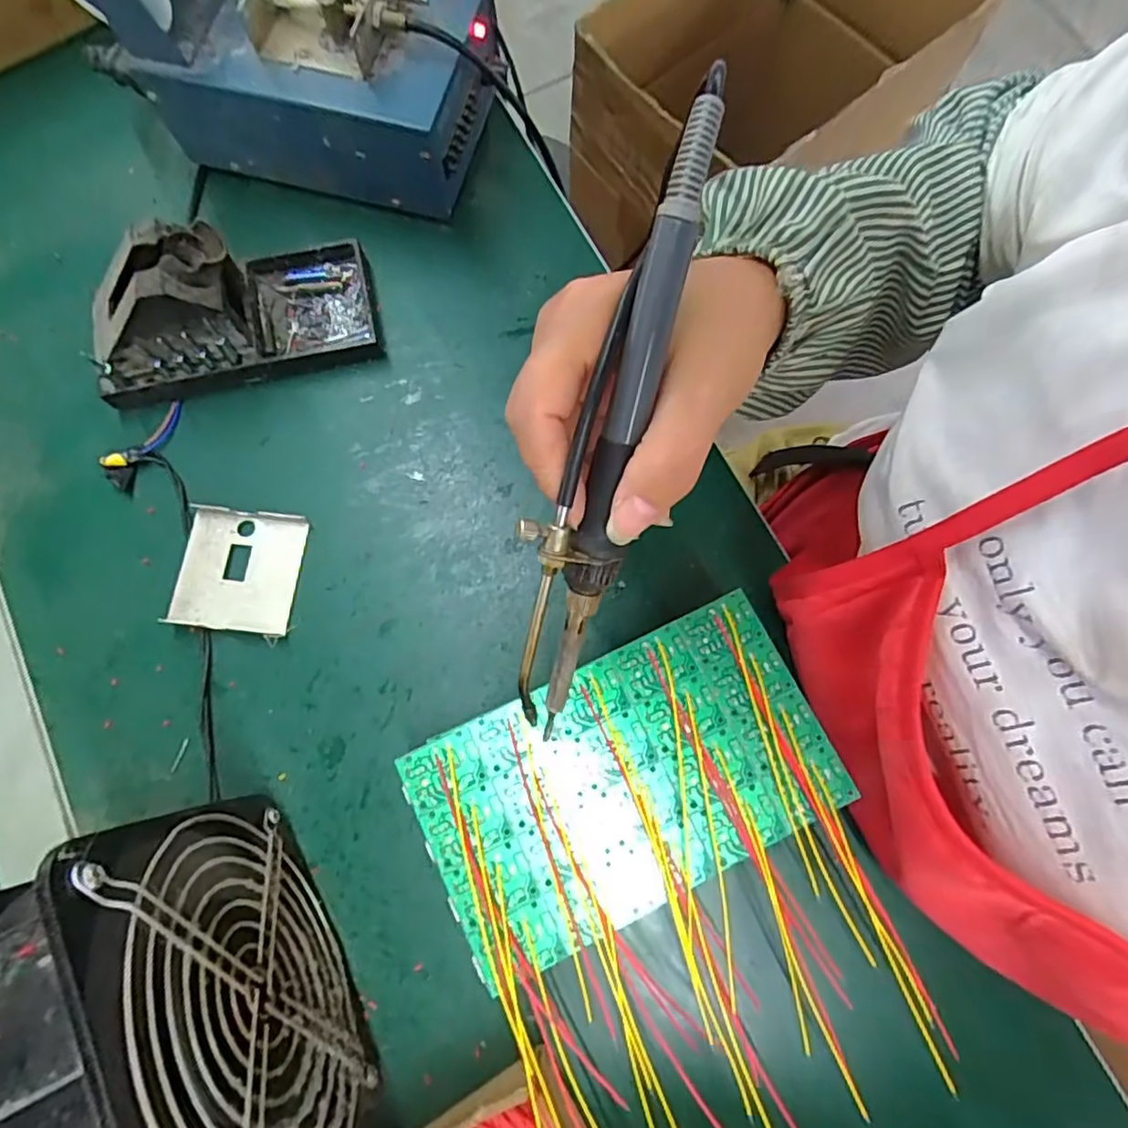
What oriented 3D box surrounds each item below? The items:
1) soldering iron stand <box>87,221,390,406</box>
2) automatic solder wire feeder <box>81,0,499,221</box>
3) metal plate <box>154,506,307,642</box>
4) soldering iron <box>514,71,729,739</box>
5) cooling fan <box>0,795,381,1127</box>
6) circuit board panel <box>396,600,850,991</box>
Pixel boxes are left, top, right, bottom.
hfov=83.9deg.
[{"bbox_3d":[-0.195,-0.155,0.358,0.153,0.070,0.075,-14,74,-3],"label":"soldering iron stand"},{"bbox_3d":[-0.151,-0.311,0.364,0.216,0.131,0.119,16,74,5],"label":"automatic solder wire feeder"},{"bbox_3d":[-0.182,0.003,0.353,0.064,0.009,0.069,4,74,2],"label":"metal plate"},{"bbox_3d":[0.012,-0.035,0.202,0.028,0.023,0.208,17,110,6],"label":"soldering iron"},{"bbox_3d":[-0.137,0.174,0.233,0.058,0.147,0.146,-27,75,-7],"label":"cooling fan"},{"bbox_3d":[0.027,0.094,0.277,0.174,0.006,0.101,-25,75,-6],"label":"circuit board panel"}]

